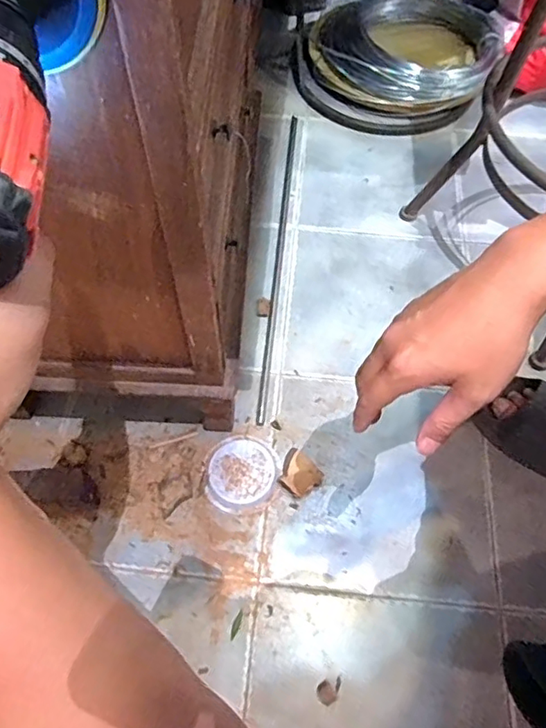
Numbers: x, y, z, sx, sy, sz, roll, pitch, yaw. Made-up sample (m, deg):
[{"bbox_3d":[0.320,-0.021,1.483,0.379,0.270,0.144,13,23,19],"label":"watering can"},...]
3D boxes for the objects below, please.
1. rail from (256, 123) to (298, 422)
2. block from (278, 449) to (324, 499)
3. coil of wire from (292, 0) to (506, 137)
[{"bbox_3d":[0.012,-0.207,0.959,0.017,0.004,0.666,5,60,2],"label":"rail"},{"bbox_3d":[0.033,0.147,0.739,0.057,0.029,0.047,41,67,20],"label":"block"},{"bbox_3d":[0.268,-0.687,1.160,0.407,0.133,0.452,16,61,8],"label":"coil of wire"}]

